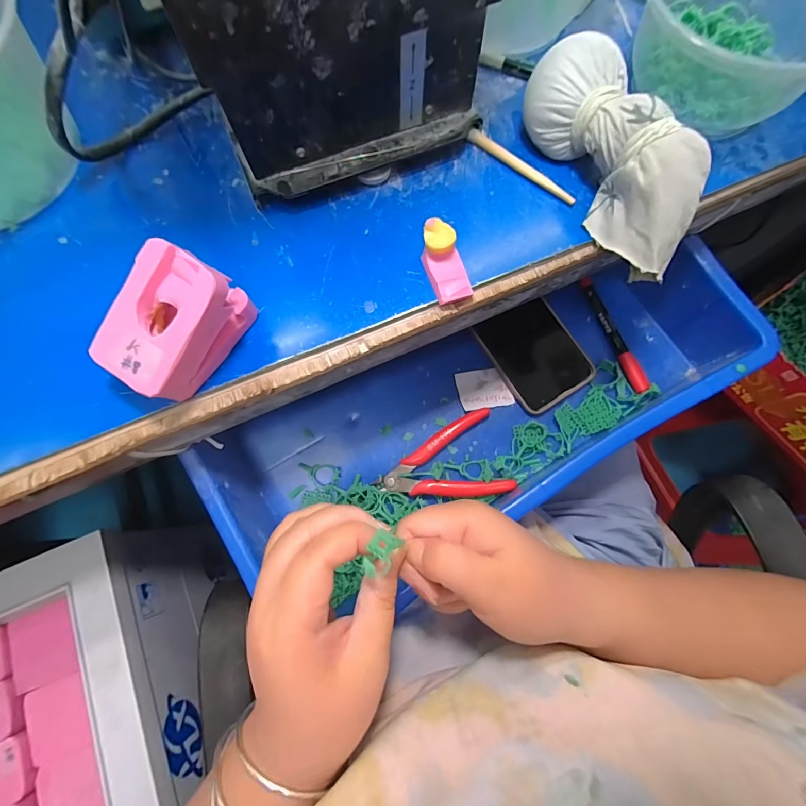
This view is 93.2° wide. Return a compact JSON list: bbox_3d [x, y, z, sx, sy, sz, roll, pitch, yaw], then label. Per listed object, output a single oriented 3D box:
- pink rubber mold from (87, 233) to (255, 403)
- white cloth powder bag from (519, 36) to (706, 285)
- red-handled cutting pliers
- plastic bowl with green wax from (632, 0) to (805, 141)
[{"bbox_3d":[-0.121,-0.040,0.203,0.046,0.051,0.072,35,78,9],"label":"pink rubber mold"},{"bbox_3d":[0.126,-0.148,0.228,0.053,0.049,0.144,-28,77,-6],"label":"white cloth powder bag"},{"bbox_3d":[0.035,0.058,0.340,0.113,0.011,0.074,-20,75,-5],"label":"red-handled cutting pliers"},{"bbox_3d":[0.205,-0.235,0.240,0.133,0.061,0.122,0,76,0],"label":"plastic bowl with green wax"}]

